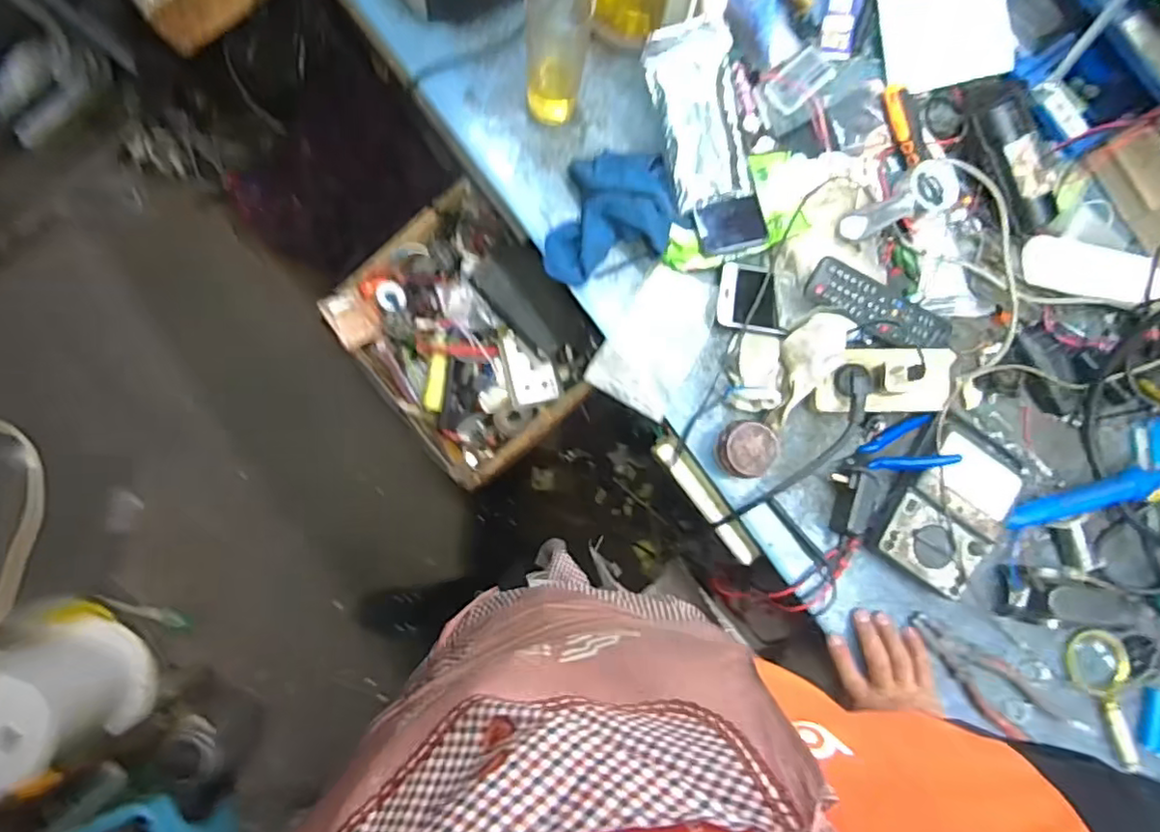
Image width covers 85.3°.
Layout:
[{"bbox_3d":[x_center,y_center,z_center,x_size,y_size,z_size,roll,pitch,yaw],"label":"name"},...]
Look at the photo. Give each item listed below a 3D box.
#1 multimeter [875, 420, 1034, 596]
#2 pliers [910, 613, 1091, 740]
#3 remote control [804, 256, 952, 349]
[{"bbox_3d":[0.420,0.097,0.706,0.123,0.038,0.195,35,81,-2],"label":"multimeter"},{"bbox_3d":[0.464,0.302,0.713,0.228,0.014,0.066,41,81,-1],"label":"pliers"},{"bbox_3d":[0.337,-0.118,0.706,0.197,0.022,0.051,19,98,-19],"label":"remote control"}]

